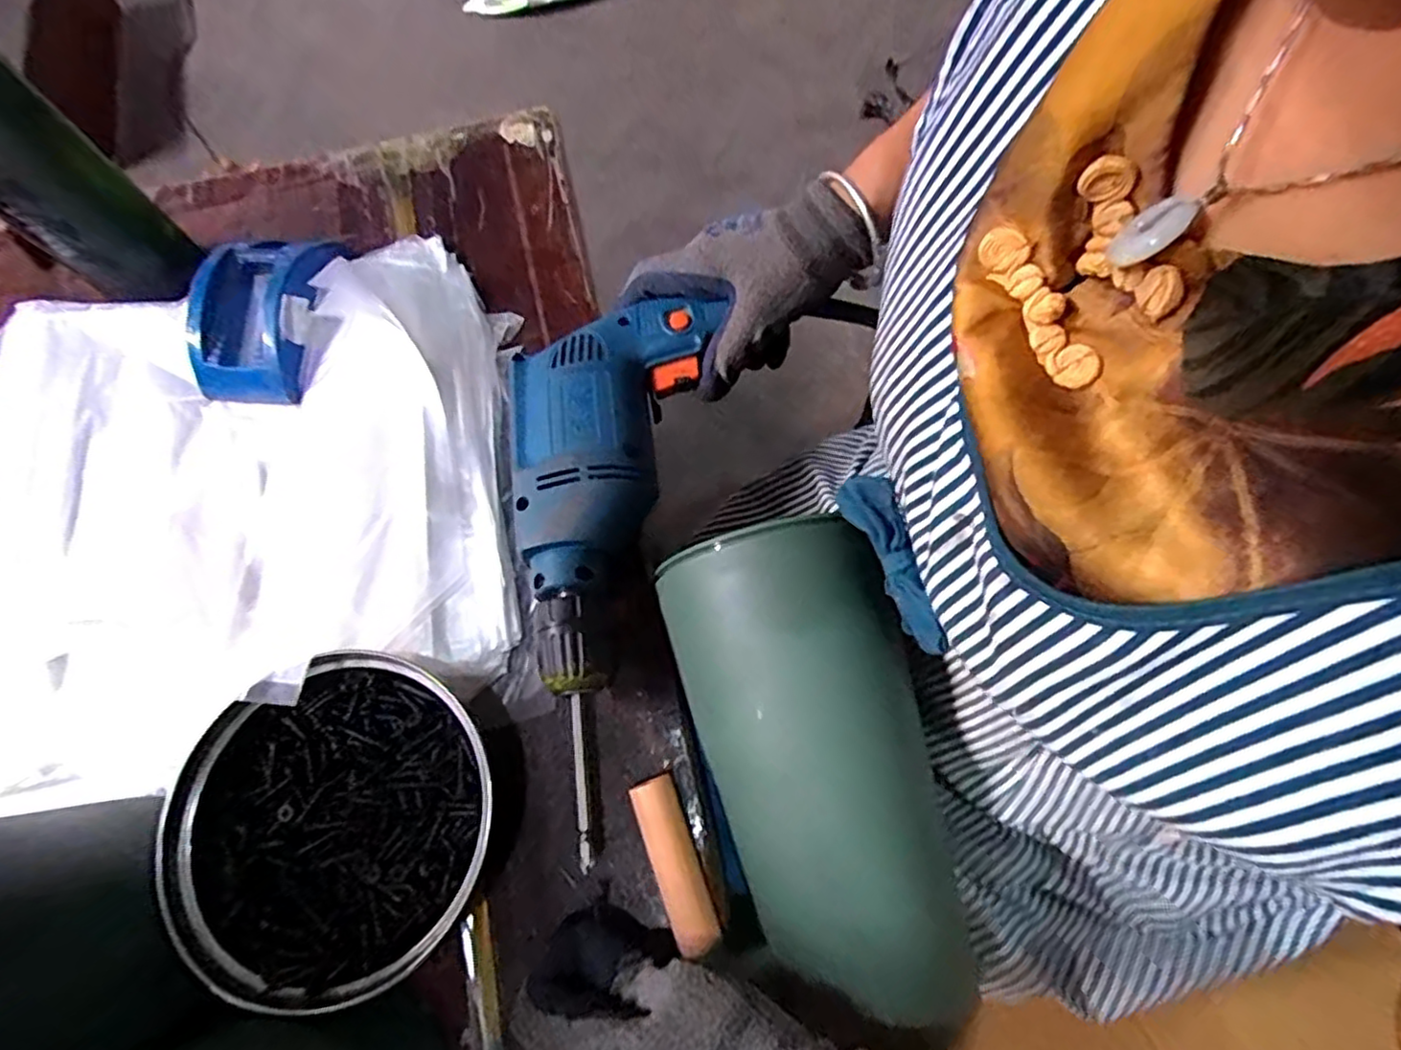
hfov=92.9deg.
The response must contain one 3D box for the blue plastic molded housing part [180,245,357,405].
[{"bbox_3d":[-0.286,-0.146,0.448,0.077,0.048,0.126,7,72,5],"label":"blue plastic molded housing part"}]

